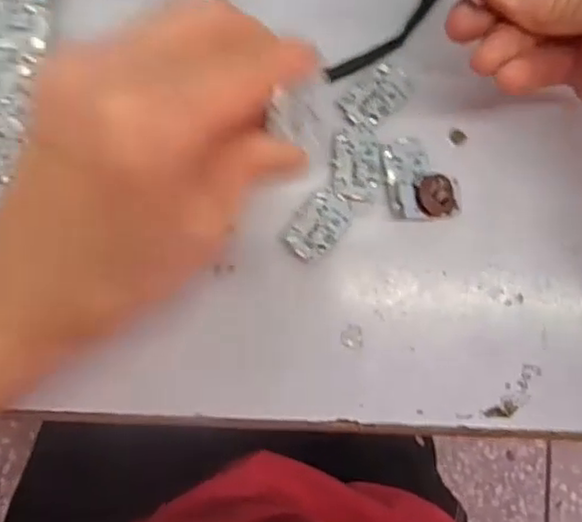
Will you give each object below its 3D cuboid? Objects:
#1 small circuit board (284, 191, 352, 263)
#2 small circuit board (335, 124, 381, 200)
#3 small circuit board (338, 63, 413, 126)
[{"bbox_3d":[0.011,-0.014,0.264,0.019,0.005,0.028,33,86,-3],"label":"small circuit board"},{"bbox_3d":[0.027,-0.040,0.265,0.018,0.004,0.030,5,88,-5],"label":"small circuit board"},{"bbox_3d":[0.035,-0.067,0.267,0.030,0.004,0.018,-41,92,-5],"label":"small circuit board"}]

